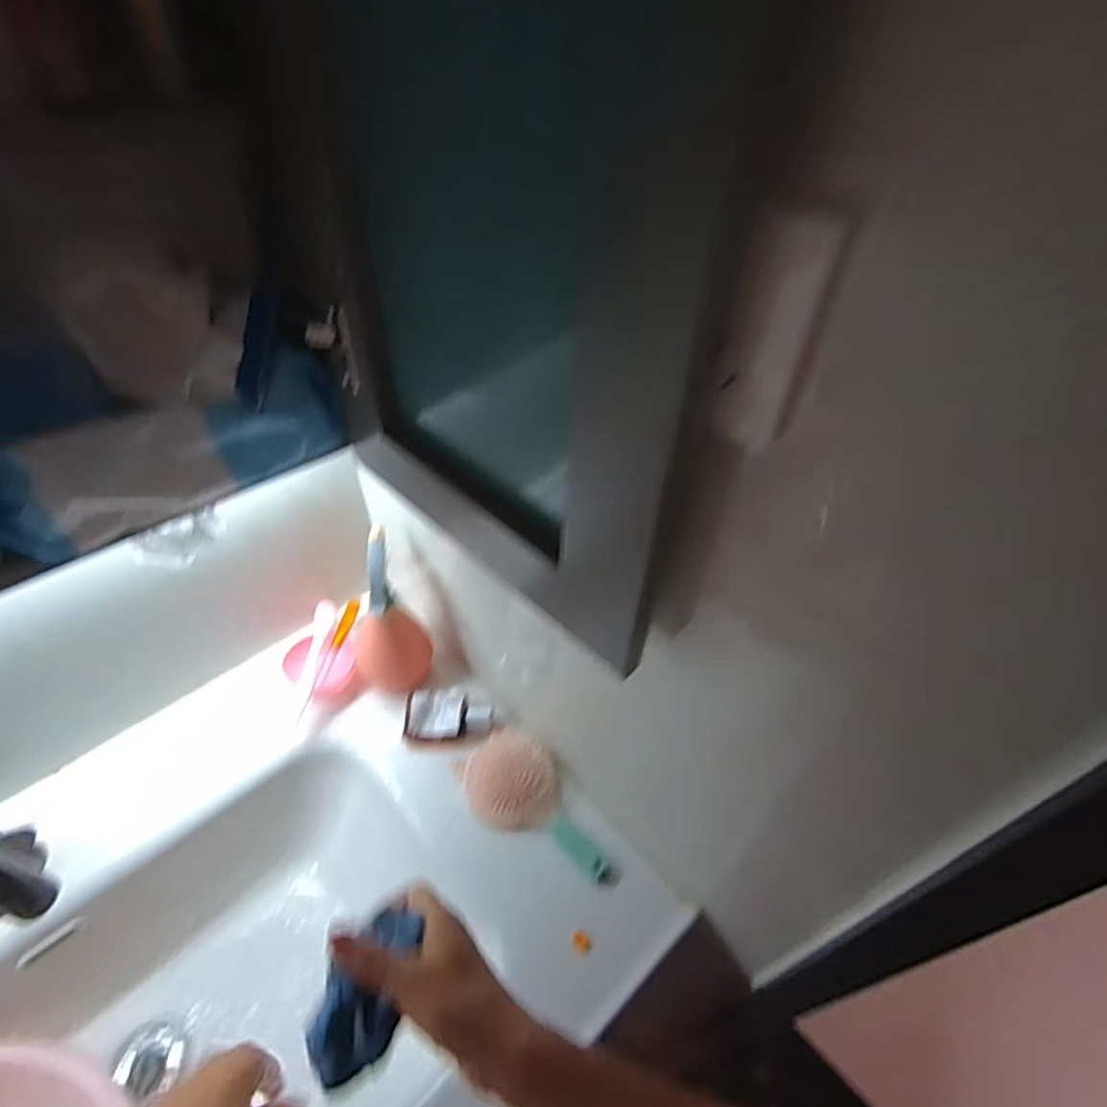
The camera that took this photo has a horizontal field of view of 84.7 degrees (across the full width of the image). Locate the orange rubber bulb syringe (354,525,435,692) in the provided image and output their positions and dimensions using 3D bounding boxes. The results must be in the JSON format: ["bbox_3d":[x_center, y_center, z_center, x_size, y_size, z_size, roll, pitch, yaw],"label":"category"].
[{"bbox_3d":[-0.180,0.066,0.637,0.075,0.150,0.079,-26,51,-24],"label":"orange rubber bulb syringe"}]

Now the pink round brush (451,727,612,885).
[{"bbox_3d":[-0.018,0.247,0.597,0.086,0.032,0.175,-31,53,-28],"label":"pink round brush"}]

